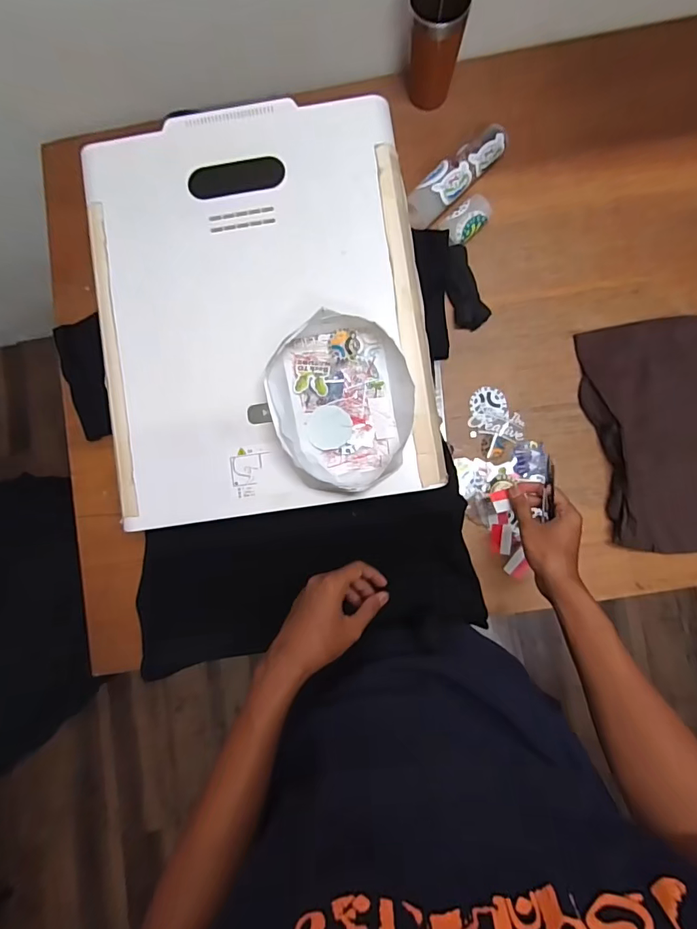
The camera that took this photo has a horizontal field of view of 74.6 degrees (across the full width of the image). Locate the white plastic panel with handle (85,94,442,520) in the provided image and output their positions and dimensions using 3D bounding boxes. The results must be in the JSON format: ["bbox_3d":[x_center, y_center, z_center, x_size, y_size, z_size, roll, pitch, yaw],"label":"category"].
[{"bbox_3d":[-0.110,-0.197,0.569,0.400,0.021,0.501,-8,86,2],"label":"white plastic panel with handle"}]

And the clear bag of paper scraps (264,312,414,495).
[{"bbox_3d":[-0.004,-0.070,0.529,0.162,0.049,0.198,-14,85,1],"label":"clear bag of paper scraps"}]

